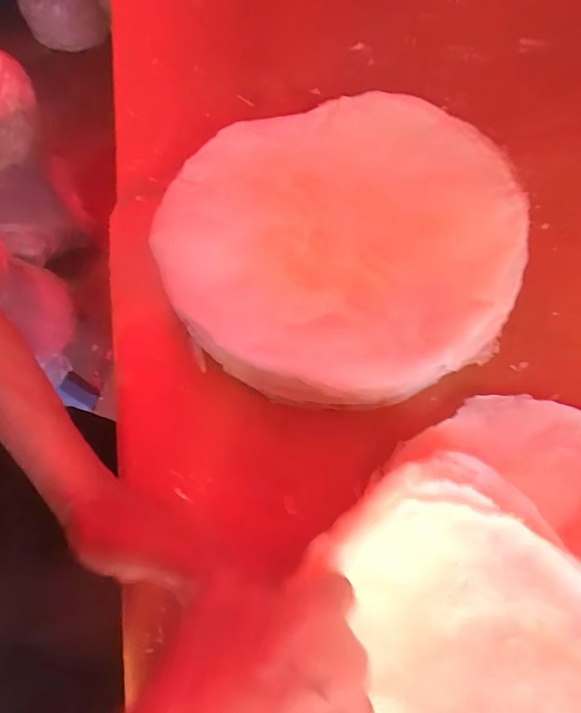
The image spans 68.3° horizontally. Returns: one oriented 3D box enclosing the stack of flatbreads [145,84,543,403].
[{"bbox_3d":[0.053,-0.123,0.466,0.350,0.083,0.344,4,66,3],"label":"stack of flatbreads"}]

